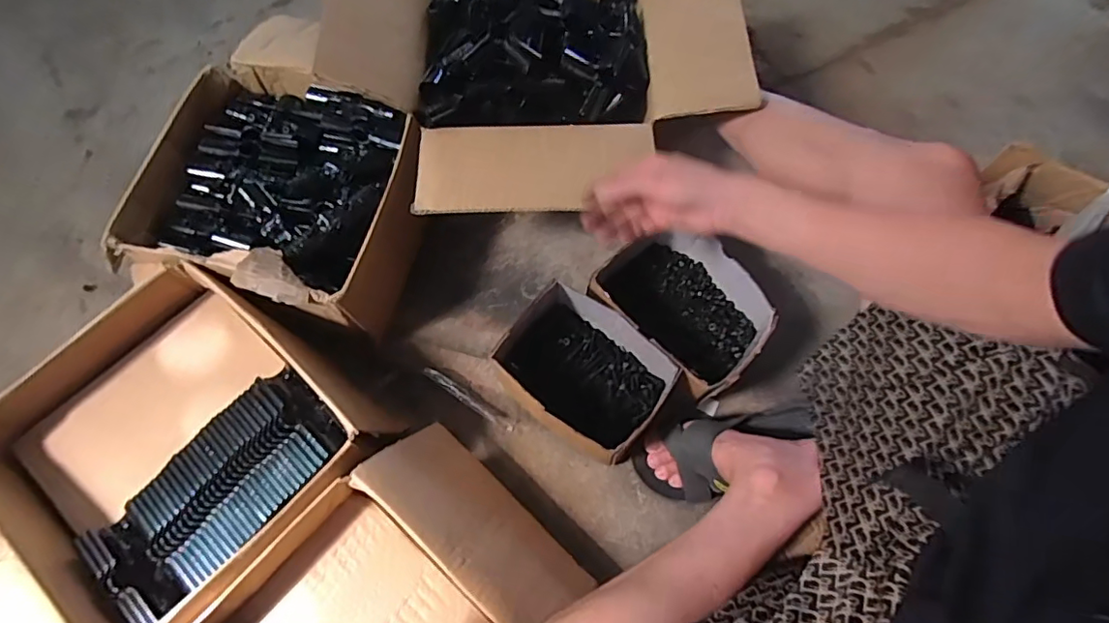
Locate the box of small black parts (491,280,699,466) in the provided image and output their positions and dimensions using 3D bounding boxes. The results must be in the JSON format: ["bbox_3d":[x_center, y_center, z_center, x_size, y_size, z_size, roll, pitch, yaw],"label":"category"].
[{"bbox_3d":[0.040,0.087,0.695,0.213,0.104,0.153,38,71,12],"label":"box of small black parts"}]

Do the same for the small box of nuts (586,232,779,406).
[{"bbox_3d":[0.167,-0.006,0.727,0.207,0.086,0.167,42,72,13],"label":"small box of nuts"}]

